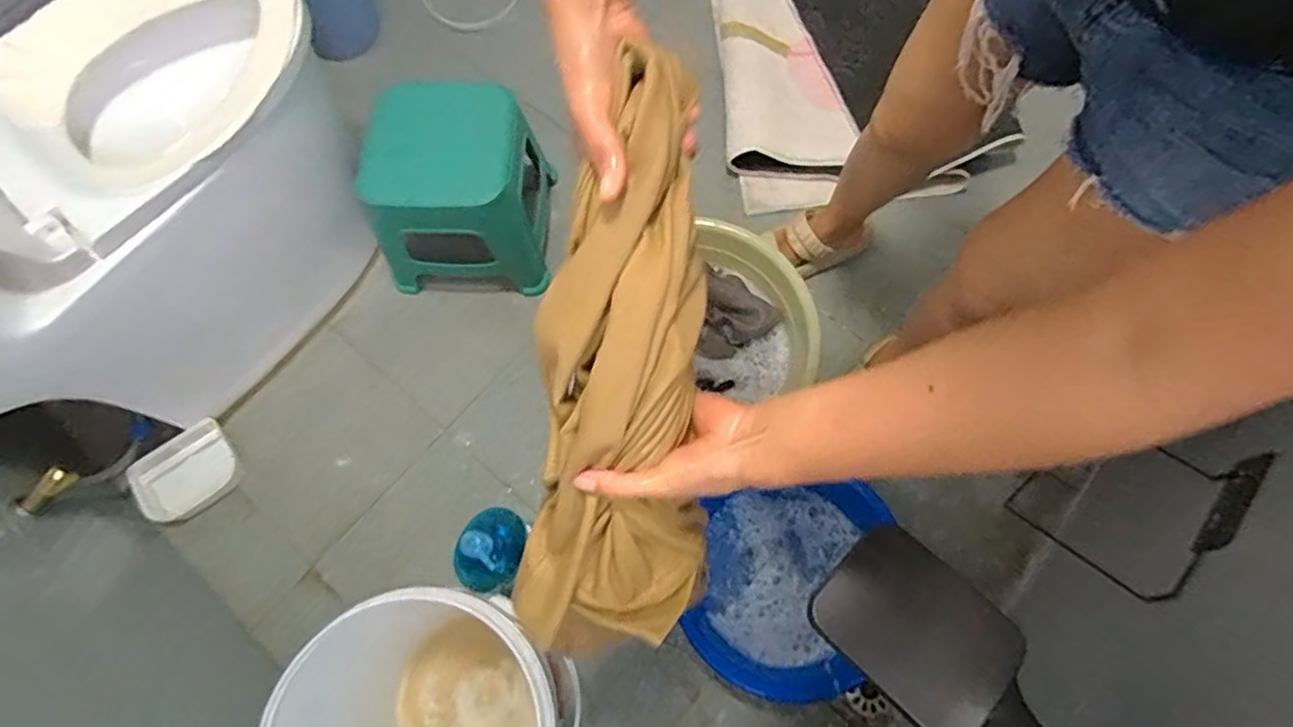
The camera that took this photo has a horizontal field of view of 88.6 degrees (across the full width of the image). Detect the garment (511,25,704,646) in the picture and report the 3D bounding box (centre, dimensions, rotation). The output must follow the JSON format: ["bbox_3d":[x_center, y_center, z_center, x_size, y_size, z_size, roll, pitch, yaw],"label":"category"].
[{"bbox_3d":[-0.014,0.009,0.436,0.119,0.062,0.387,7,106,5],"label":"garment"}]

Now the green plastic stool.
[{"bbox_3d":[-0.312,-0.284,1.140,0.261,0.285,0.239,0,70,2],"label":"green plastic stool"}]

